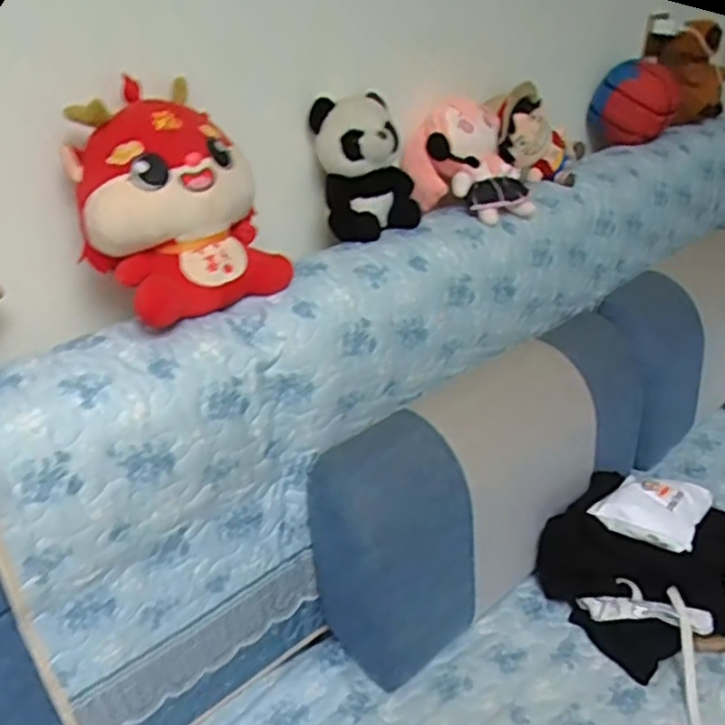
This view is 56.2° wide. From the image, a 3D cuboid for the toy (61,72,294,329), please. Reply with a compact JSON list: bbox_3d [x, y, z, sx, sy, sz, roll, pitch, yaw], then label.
[{"bbox_3d":[-0.213,-0.191,0.806,0.155,0.219,0.223,24,37,35],"label":"toy"}]

